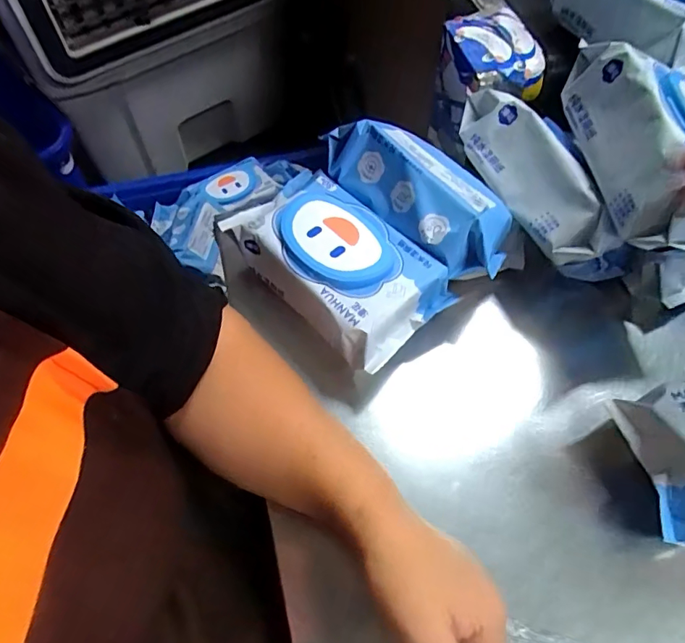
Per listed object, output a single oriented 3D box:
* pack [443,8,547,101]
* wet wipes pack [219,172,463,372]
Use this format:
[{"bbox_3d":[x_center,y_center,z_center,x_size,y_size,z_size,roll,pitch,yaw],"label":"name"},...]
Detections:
[{"bbox_3d":[0.158,-0.282,0.521,0.080,0.036,0.109,-11,60,-8],"label":"pack"},{"bbox_3d":[-0.011,-0.058,0.438,0.104,0.061,0.205,-37,67,-20],"label":"wet wipes pack"}]

